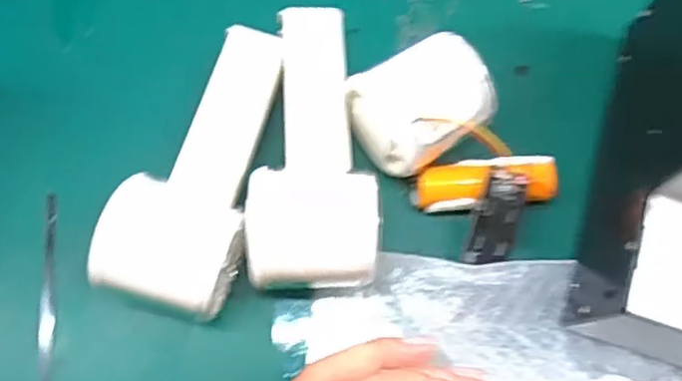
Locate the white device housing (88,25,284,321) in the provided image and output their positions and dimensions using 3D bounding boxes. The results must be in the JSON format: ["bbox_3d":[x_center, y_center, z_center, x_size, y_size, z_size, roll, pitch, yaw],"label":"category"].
[{"bbox_3d":[-0.070,-0.014,0.337,0.061,0.052,0.152,11,72,1],"label":"white device housing"}]

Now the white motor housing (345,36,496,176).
[{"bbox_3d":[0.041,-0.042,0.351,0.066,0.050,0.057,-23,74,-9],"label":"white motor housing"}]

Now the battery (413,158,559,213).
[{"bbox_3d":[0.077,-0.003,0.354,0.074,0.029,0.023,-6,72,-4],"label":"battery"}]

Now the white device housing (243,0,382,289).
[{"bbox_3d":[-0.011,-0.025,0.347,0.062,0.046,0.153,3,72,-2],"label":"white device housing"}]

